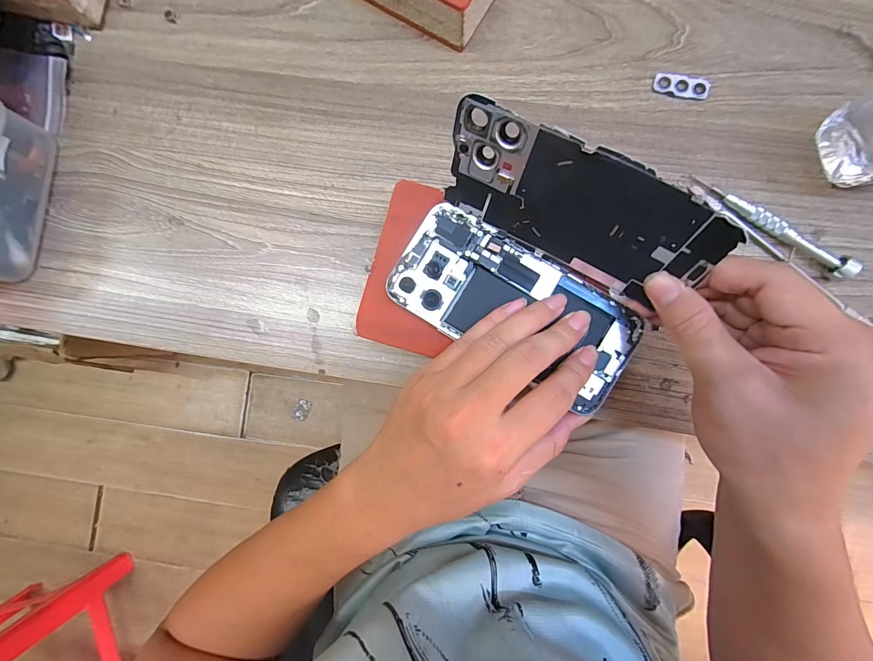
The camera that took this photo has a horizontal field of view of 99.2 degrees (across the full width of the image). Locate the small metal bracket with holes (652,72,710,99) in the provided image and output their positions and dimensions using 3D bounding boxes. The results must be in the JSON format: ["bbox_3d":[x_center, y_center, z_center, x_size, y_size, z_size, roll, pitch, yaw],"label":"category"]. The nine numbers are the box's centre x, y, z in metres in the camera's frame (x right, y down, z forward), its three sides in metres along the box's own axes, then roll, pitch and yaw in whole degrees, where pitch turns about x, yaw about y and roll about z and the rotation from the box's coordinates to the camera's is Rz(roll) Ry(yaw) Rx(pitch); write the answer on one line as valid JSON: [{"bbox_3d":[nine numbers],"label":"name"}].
[{"bbox_3d":[0.193,-0.193,0.292,0.042,0.004,0.016,11,88,3],"label":"small metal bracket with holes"}]

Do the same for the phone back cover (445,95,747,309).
[{"bbox_3d":[0.076,-0.069,0.213,0.151,0.073,0.005,31,57,8],"label":"phone back cover"}]

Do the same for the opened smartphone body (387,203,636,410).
[{"bbox_3d":[0.050,-0.017,0.246,0.161,0.007,0.085,24,89,4],"label":"opened smartphone body"}]

